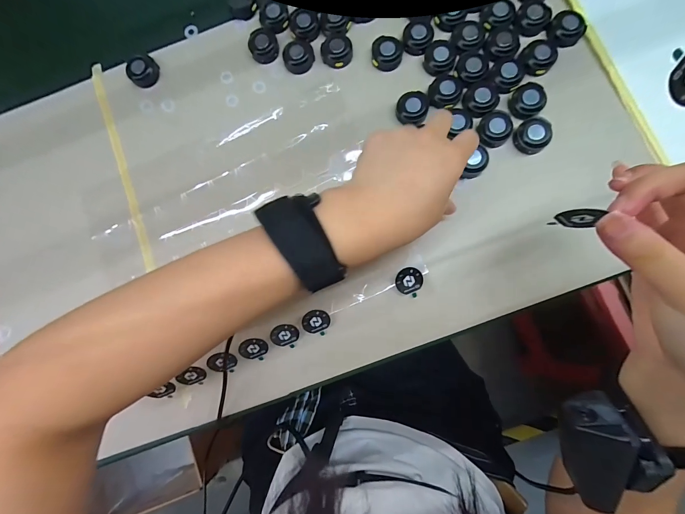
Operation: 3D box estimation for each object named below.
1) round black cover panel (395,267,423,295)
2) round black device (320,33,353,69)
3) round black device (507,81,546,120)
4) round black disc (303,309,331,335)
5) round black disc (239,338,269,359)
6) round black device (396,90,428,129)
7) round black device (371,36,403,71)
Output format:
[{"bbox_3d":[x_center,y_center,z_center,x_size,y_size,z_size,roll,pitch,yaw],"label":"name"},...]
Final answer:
[{"bbox_3d":[0.058,0.021,0.271,0.024,0.004,0.024,0,96,-2],"label":"round black cover panel"},{"bbox_3d":[-0.006,-0.202,0.302,0.030,0.009,0.032,-1,84,5],"label":"round black device"},{"bbox_3d":[0.167,-0.141,0.281,0.029,0.011,0.029,-1,84,5],"label":"round black device"},{"bbox_3d":[-0.023,0.056,0.268,0.023,0.004,0.023,-6,111,-15],"label":"round black disc"},{"bbox_3d":[-0.076,0.078,0.267,0.023,0.004,0.020,14,105,-19],"label":"round black disc"},{"bbox_3d":[0.065,-0.139,0.287,0.028,0.007,0.033,13,85,6],"label":"round black device"},{"bbox_3d":[0.043,-0.197,0.297,0.028,0.009,0.032,6,84,6],"label":"round black device"}]

